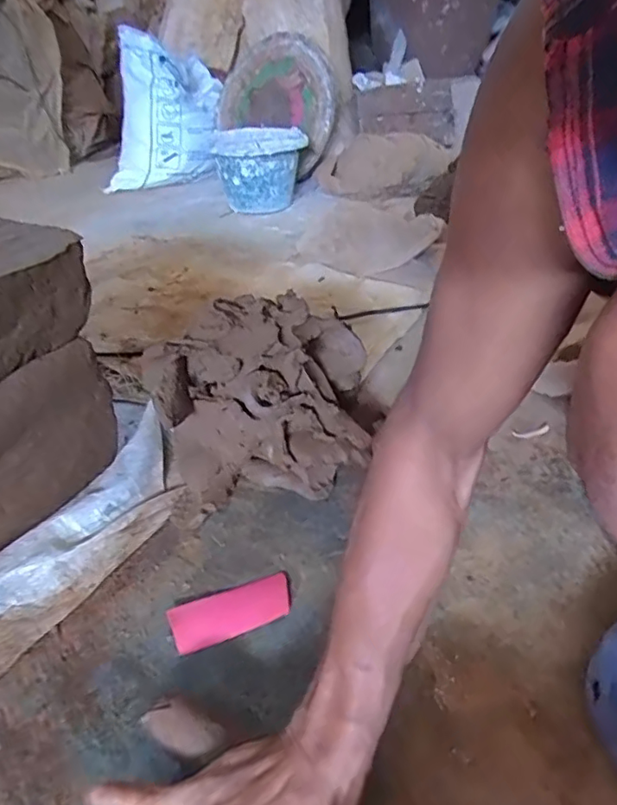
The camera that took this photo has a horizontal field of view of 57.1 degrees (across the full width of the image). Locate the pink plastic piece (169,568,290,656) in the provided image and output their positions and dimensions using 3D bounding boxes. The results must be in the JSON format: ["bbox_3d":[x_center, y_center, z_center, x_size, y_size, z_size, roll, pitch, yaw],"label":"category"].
[{"bbox_3d":[-0.068,0.186,0.511,0.107,0.004,0.049,-16,37,-18],"label":"pink plastic piece"}]

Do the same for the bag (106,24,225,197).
[{"bbox_3d":[-0.431,-0.847,1.676,0.334,0.378,0.231,-6,35,-5],"label":"bag"}]

